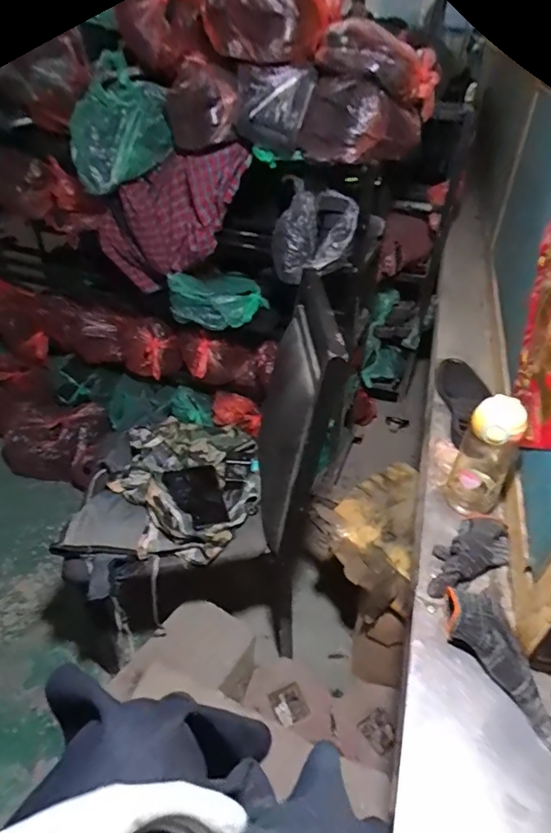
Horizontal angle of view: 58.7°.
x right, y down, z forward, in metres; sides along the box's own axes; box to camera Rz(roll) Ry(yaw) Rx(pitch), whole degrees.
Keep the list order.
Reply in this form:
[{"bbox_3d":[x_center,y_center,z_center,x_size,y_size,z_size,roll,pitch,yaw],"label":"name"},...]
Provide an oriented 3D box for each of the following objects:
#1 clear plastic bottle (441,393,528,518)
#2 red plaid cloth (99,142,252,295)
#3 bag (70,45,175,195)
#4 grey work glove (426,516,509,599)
[{"bbox_3d":[0.309,0.068,0.726,0.081,0.204,0.096,22,43,25],"label":"clear plastic bottle"},{"bbox_3d":[-0.278,-0.486,1.243,0.540,0.232,0.162,-16,19,47],"label":"red plaid cloth"},{"bbox_3d":[-0.351,-0.628,1.071,0.100,0.233,0.261,24,57,32],"label":"bag"},{"bbox_3d":[0.263,0.190,0.677,0.156,0.030,0.076,-26,45,-30],"label":"grey work glove"}]

